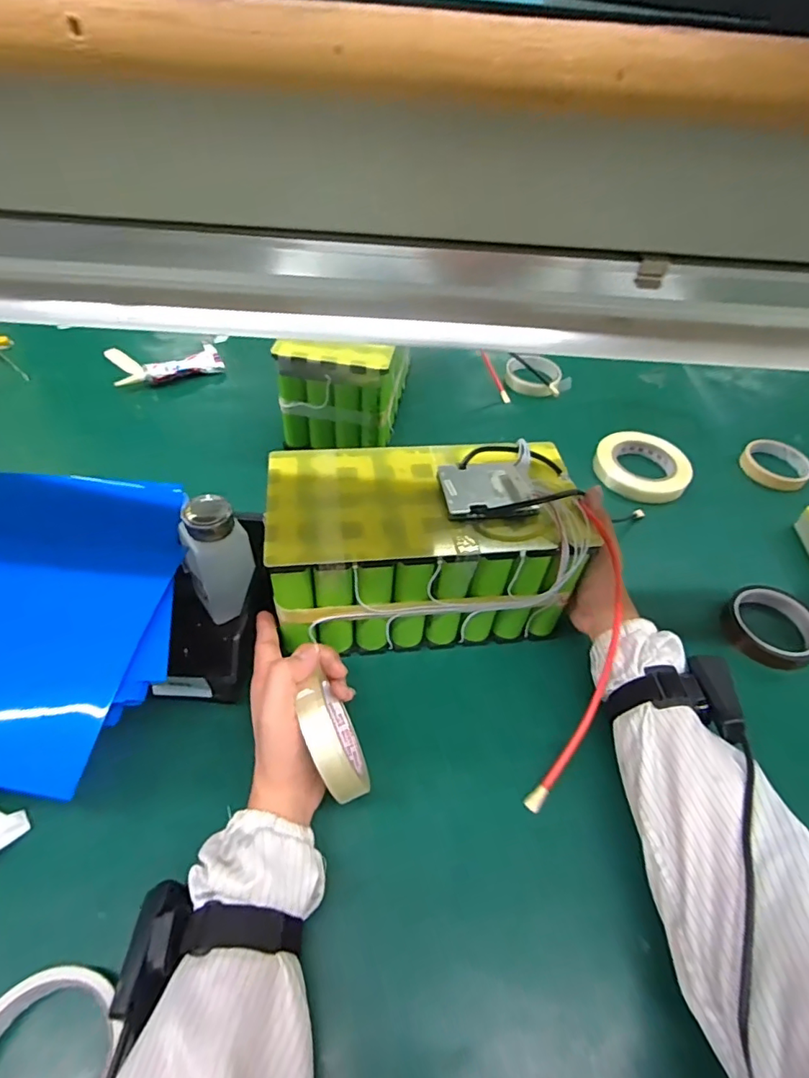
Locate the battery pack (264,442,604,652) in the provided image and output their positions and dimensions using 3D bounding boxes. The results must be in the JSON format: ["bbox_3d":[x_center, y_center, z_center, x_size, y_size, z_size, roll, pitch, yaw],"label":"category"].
[{"bbox_3d":[0.016,0.004,0.507,0.266,0.150,0.138,-4,47,-8],"label":"battery pack"}]

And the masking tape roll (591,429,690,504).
[{"bbox_3d":[0.324,-0.100,0.727,0.121,0.031,0.121,2,47,-3],"label":"masking tape roll"}]

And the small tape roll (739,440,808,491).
[{"bbox_3d":[0.523,-0.106,0.750,0.087,0.027,0.092,2,47,-3],"label":"small tape roll"}]

